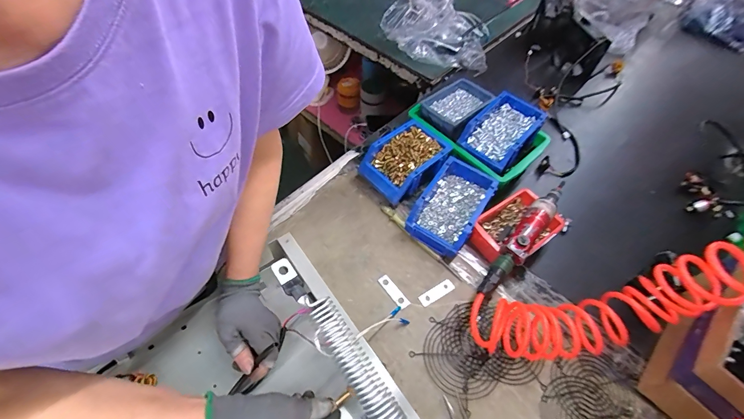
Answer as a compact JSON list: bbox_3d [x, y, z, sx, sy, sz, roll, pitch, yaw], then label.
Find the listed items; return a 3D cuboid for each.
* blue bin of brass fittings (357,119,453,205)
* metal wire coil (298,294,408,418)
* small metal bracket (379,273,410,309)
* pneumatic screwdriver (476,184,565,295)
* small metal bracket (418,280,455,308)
[{"bbox_3d":[0.062,-0.087,0.678,0.114,0.081,0.152,41,62,21],"label":"blue bin of brass fittings"},{"bbox_3d":[-0.022,0.156,0.362,0.031,0.025,0.155,-30,77,-23],"label":"metal wire coil"},{"bbox_3d":[0.036,0.135,0.572,0.018,0.004,0.062,-32,64,-23],"label":"small metal bracket"},{"bbox_3d":[0.246,0.033,0.564,0.048,0.033,0.276,36,60,18],"label":"pneumatic screwdriver"},{"bbox_3d":[0.107,0.137,0.574,0.065,0.005,0.019,-25,62,-20],"label":"small metal bracket"}]

